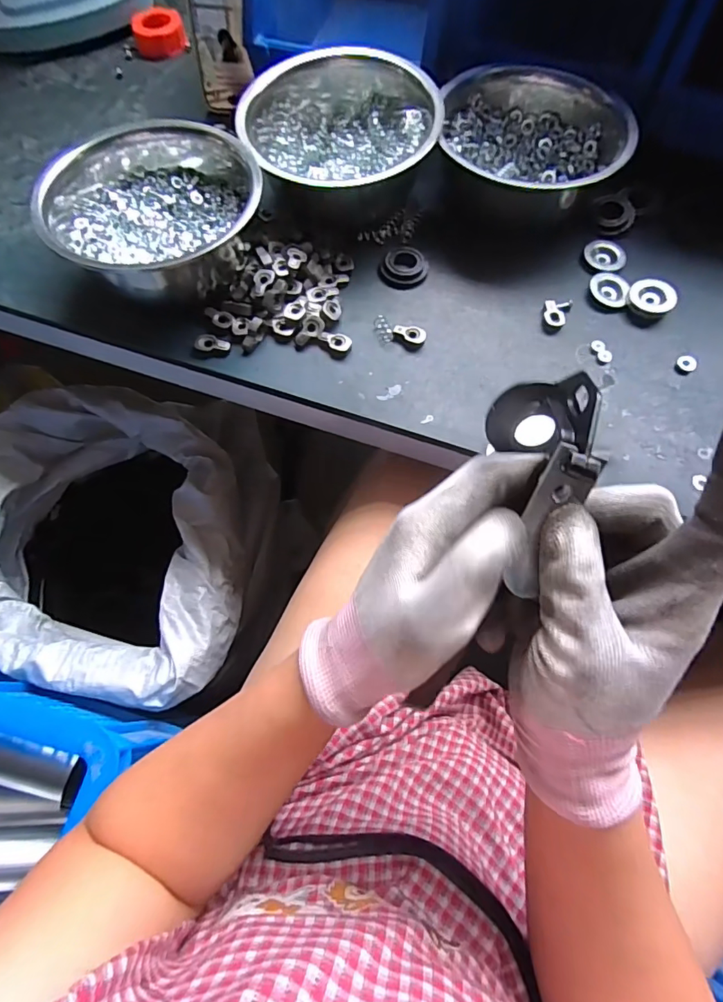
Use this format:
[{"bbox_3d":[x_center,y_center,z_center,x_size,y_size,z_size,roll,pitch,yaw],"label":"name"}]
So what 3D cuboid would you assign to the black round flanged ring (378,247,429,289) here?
[{"bbox_3d":[0.039,-0.224,0.458,0.044,0.008,0.043,0,67,0],"label":"black round flanged ring"}]

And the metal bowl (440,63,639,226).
[{"bbox_3d":[0.166,-0.355,0.475,0.166,0.072,0.166,0,73,0],"label":"metal bowl"}]

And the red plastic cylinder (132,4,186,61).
[{"bbox_3d":[-0.255,-0.593,0.602,0.062,0.025,0.050,-15,68,-6],"label":"red plastic cylinder"}]

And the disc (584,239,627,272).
[{"bbox_3d":[0.239,-0.241,0.468,0.038,0.004,0.034,13,68,6],"label":"disc"}]

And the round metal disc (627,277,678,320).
[{"bbox_3d":[0.268,-0.187,0.440,0.039,0.014,0.037,0,67,0],"label":"round metal disc"}]

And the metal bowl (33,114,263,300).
[{"bbox_3d":[-0.179,-0.265,0.432,0.169,0.079,0.169,0,67,0],"label":"metal bowl"}]

